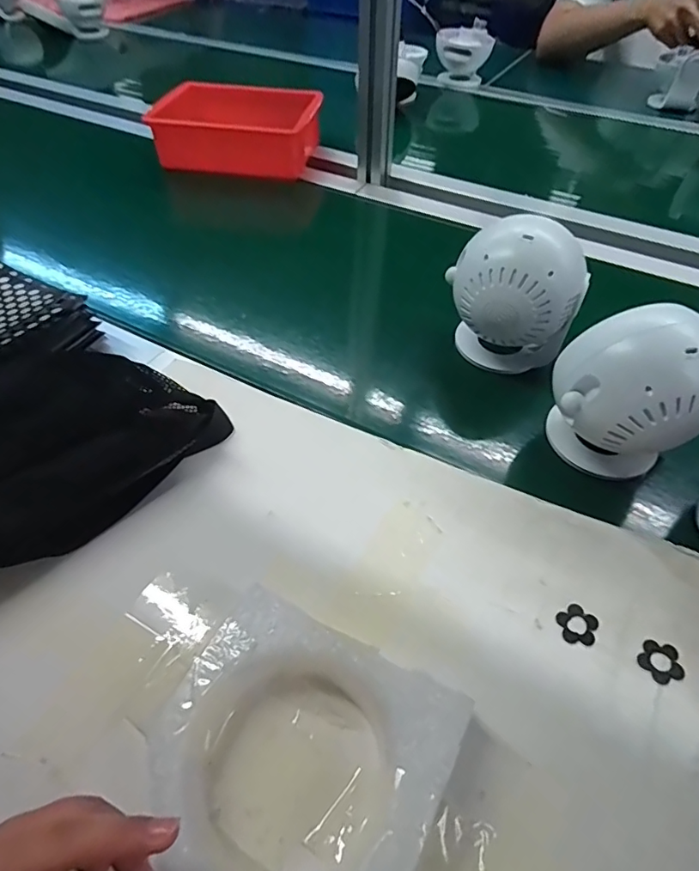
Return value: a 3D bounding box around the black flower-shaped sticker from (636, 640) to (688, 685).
[{"bbox_3d":[0.200,0.145,0.314,0.026,0.004,0.025,0,51,-1],"label":"black flower-shaped sticker"}]

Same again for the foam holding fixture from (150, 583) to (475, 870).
[{"bbox_3d":[-0.031,0.179,0.262,0.145,0.038,0.140,22,54,16],"label":"foam holding fixture"}]

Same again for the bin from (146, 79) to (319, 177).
[{"bbox_3d":[-0.171,-0.477,0.770,0.238,0.082,0.148,3,48,-7],"label":"bin"}]

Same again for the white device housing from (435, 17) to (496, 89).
[{"bbox_3d":[0.232,-0.783,1.014,0.110,0.104,0.045,4,48,-7],"label":"white device housing"}]

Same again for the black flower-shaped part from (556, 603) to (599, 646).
[{"bbox_3d":[0.156,0.127,0.331,0.026,0.004,0.026,1,51,-1],"label":"black flower-shaped part"}]

